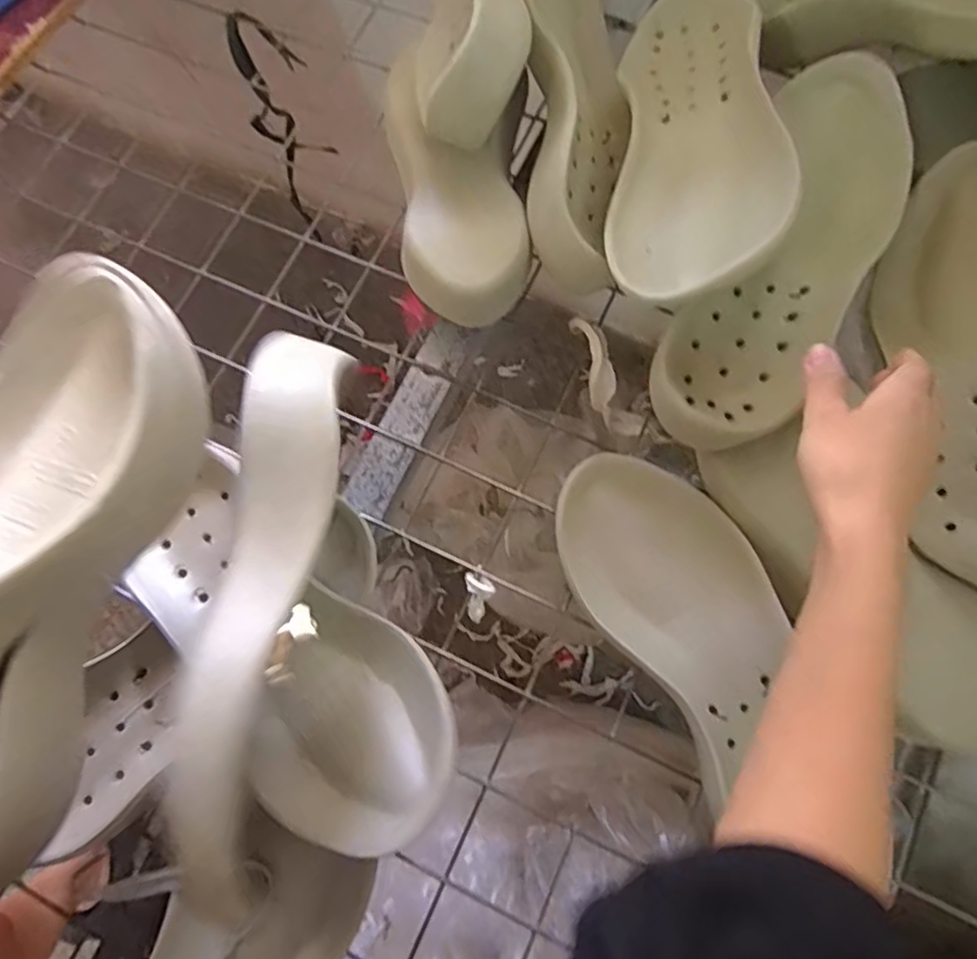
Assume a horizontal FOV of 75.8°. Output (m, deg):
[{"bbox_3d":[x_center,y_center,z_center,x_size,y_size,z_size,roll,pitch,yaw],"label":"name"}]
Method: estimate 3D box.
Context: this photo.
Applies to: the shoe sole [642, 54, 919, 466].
[{"bbox_3d":[0.213,-0.155,0.448,0.107,0.063,0.294,26,78,8],"label":"shoe sole"}]

